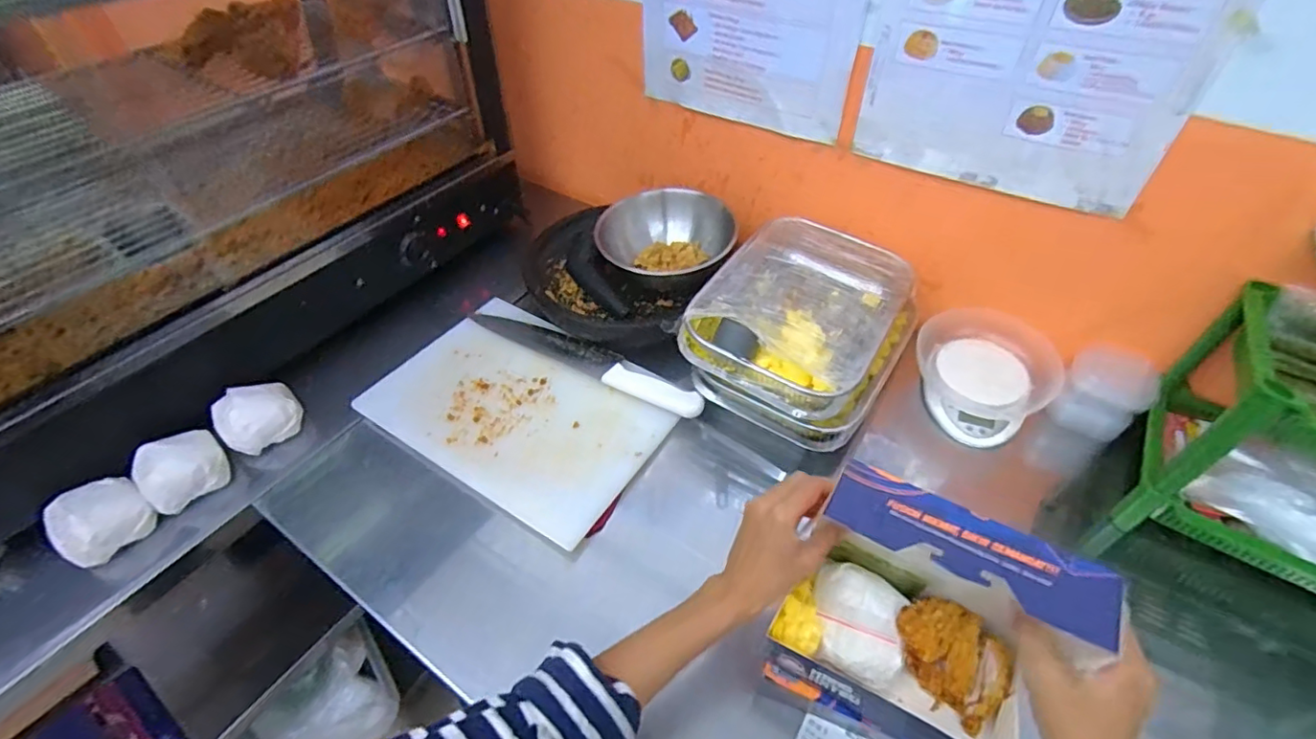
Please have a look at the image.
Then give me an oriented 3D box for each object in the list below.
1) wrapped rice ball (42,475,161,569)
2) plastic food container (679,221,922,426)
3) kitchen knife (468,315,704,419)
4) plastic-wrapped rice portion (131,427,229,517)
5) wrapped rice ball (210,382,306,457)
[{"bbox_3d":[-0.576,0.153,0.586,0.080,0.042,0.079,24,52,21],"label":"wrapped rice ball"},{"bbox_3d":[0.175,-0.064,0.705,0.209,0.089,0.268,25,52,21],"label":"plastic food container"},{"bbox_3d":[-0.093,-0.015,0.732,0.330,0.017,0.043,22,51,19],"label":"kitchen knife"},{"bbox_3d":[-0.523,0.111,0.631,0.067,0.065,0.078,32,55,26],"label":"plastic-wrapped rice portion"},{"bbox_3d":[-0.470,0.058,0.674,0.064,0.060,0.085,32,55,26],"label":"wrapped rice ball"}]

